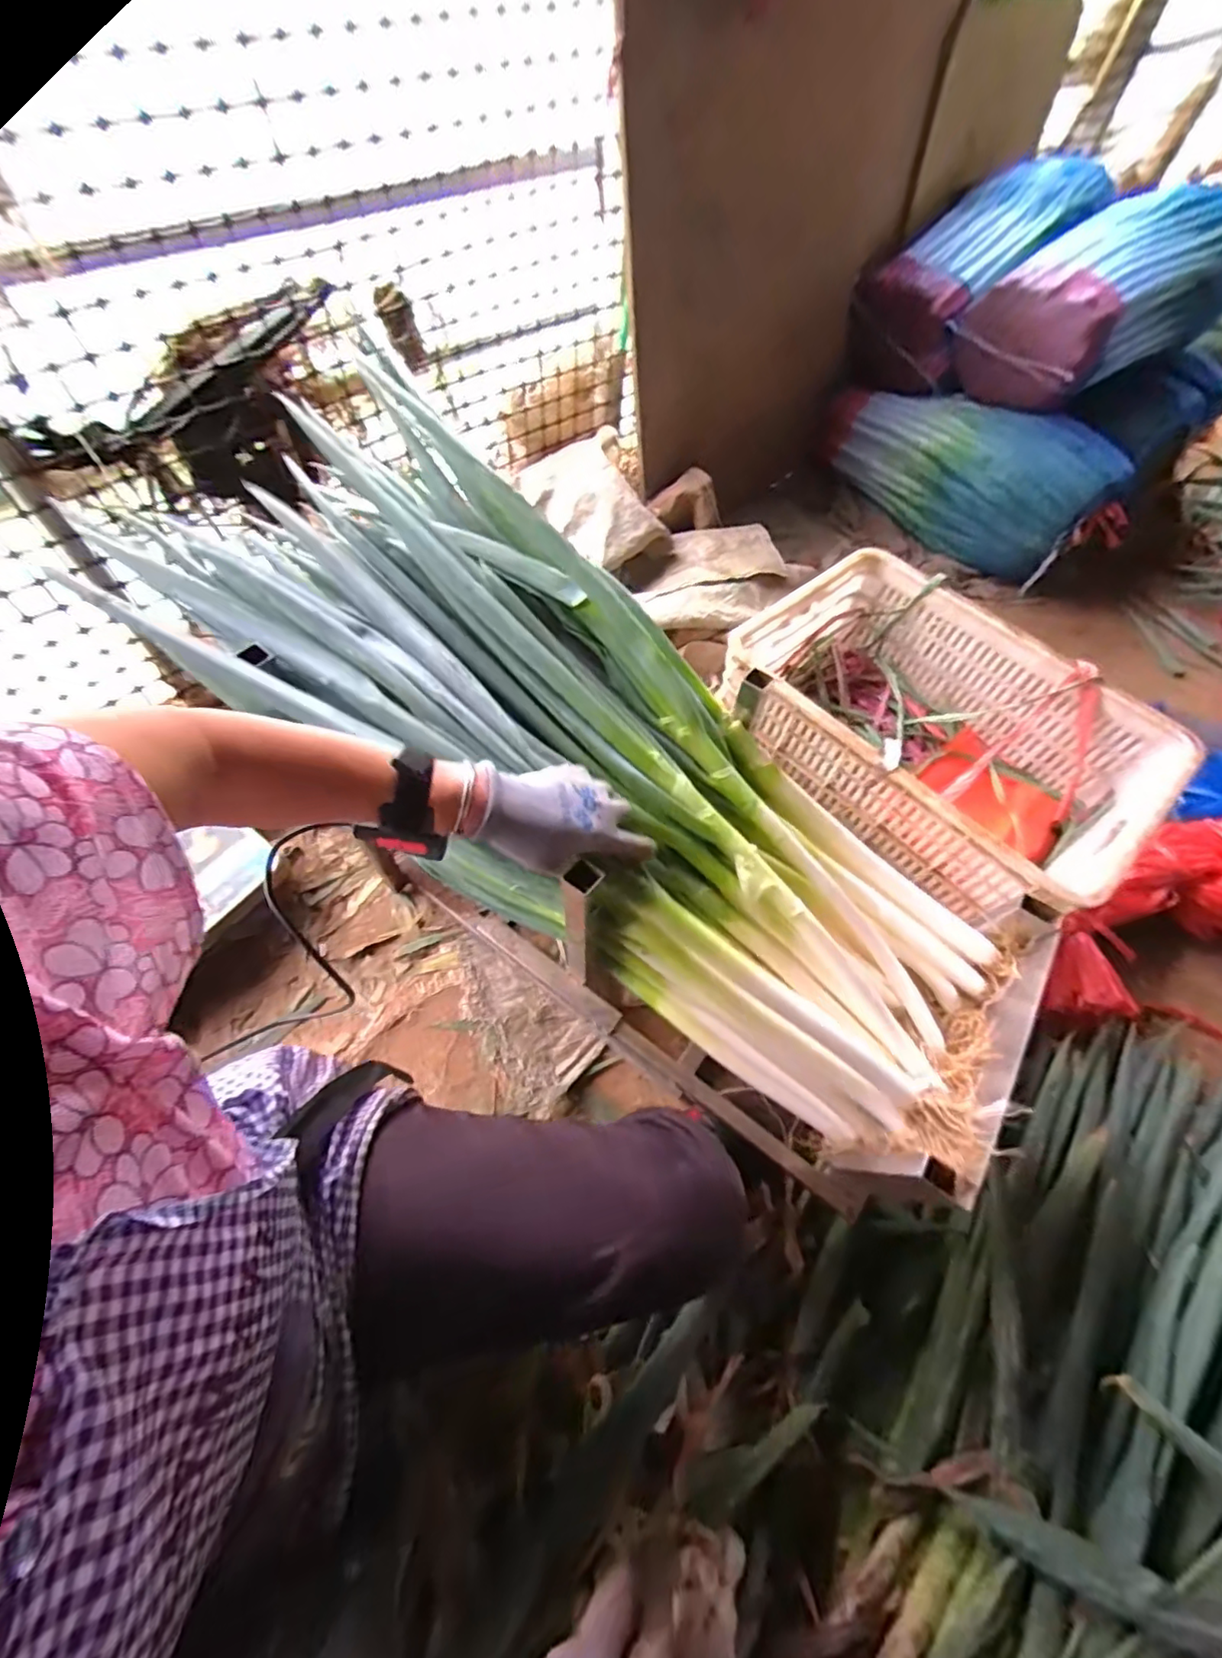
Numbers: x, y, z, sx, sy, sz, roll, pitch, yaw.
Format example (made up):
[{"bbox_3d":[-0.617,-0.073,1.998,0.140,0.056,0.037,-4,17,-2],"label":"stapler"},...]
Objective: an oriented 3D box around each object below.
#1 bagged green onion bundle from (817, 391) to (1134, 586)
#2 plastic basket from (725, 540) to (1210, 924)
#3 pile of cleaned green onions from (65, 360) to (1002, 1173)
[{"bbox_3d":[0.752,-0.795,1.273,0.218,0.227,0.598,-28,67,-17],"label":"bagged green onion bundle"},{"bbox_3d":[0.441,-0.136,0.821,0.346,0.173,0.509,-39,70,-21],"label":"plastic basket"},{"bbox_3d":[-0.023,-0.037,0.579,0.855,0.208,0.310,43,67,1],"label":"pile of cleaned green onions"}]

